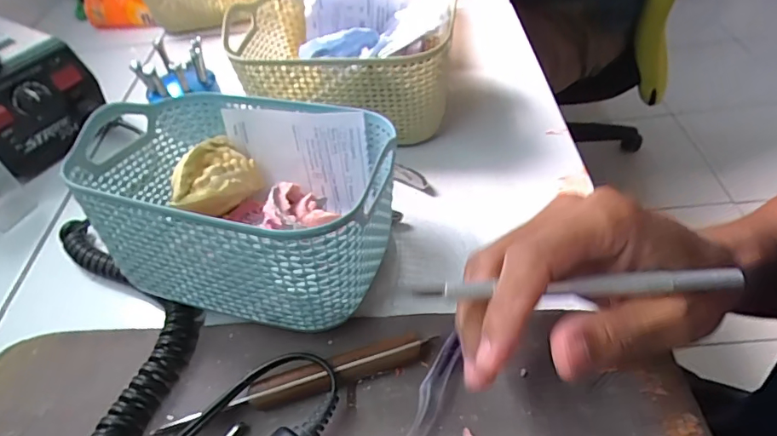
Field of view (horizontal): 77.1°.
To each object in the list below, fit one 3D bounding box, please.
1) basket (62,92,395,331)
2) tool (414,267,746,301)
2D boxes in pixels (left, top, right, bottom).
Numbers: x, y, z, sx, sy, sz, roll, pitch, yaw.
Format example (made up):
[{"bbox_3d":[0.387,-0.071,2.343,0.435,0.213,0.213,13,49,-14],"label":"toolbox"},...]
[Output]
[{"bbox_3d":[-0.080,-0.008,0.290,0.163,0.095,0.119,10,49,15],"label":"basket"},{"bbox_3d":[0.074,0.027,0.194,0.124,0.004,0.006,-3,47,2],"label":"tool"}]

